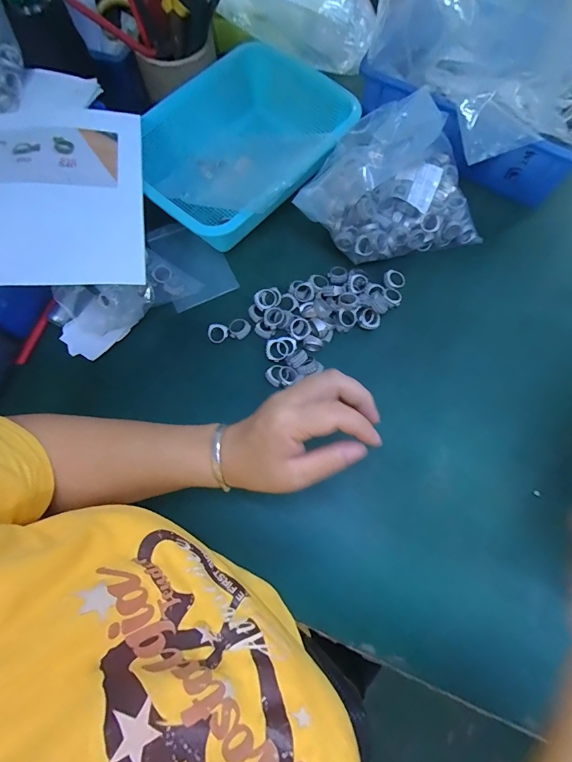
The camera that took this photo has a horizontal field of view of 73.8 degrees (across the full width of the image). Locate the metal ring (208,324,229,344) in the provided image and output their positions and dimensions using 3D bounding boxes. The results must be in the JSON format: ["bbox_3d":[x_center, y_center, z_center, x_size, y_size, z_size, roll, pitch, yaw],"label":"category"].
[{"bbox_3d":[-0.078,-0.054,0.437,0.022,0.005,0.023,-3,110,-10],"label":"metal ring"}]

